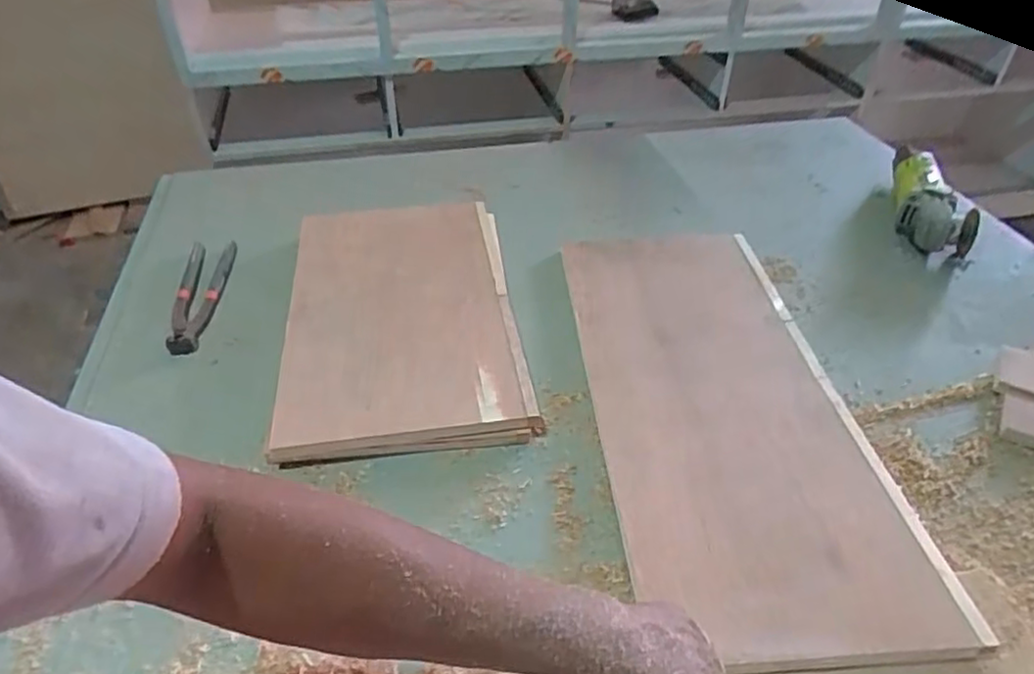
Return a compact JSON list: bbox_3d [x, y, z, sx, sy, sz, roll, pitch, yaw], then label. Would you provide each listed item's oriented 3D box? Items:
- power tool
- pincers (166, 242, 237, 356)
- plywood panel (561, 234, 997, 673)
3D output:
[{"bbox_3d":[0.646,-0.220,1.052,0.103,0.082,0.317,14,41,13],"label":"power tool"},{"bbox_3d":[-0.391,-0.058,0.833,0.064,0.028,0.222,-7,41,-11],"label":"pincers"},{"bbox_3d":[0.209,0.052,0.698,0.259,0.023,0.561,0,40,-4],"label":"plywood panel"}]

